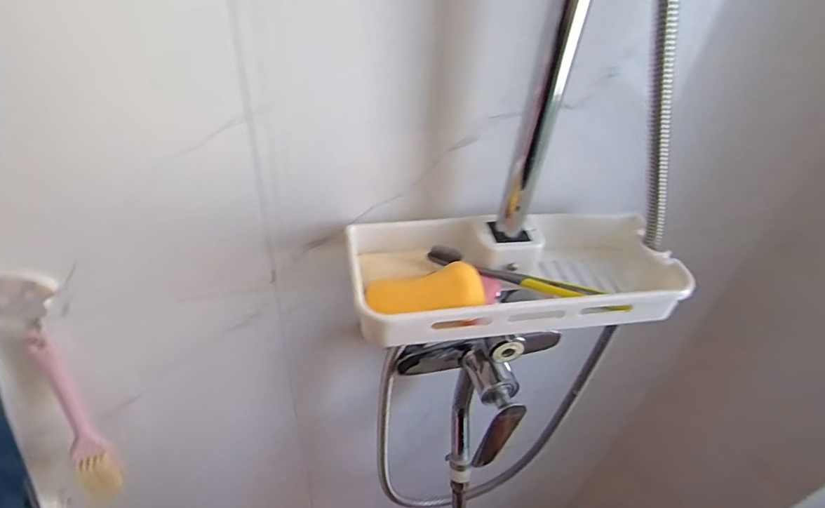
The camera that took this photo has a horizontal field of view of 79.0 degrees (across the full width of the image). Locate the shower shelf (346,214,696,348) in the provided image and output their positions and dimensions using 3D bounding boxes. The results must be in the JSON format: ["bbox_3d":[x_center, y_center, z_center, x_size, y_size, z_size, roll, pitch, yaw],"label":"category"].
[{"bbox_3d":[0.085,0.016,0.421,0.265,0.043,0.110,-5,44,-12],"label":"shower shelf"}]

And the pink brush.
[{"bbox_3d":[-0.315,0.154,0.468,0.033,0.195,0.023,-18,25,-24],"label":"pink brush"}]

